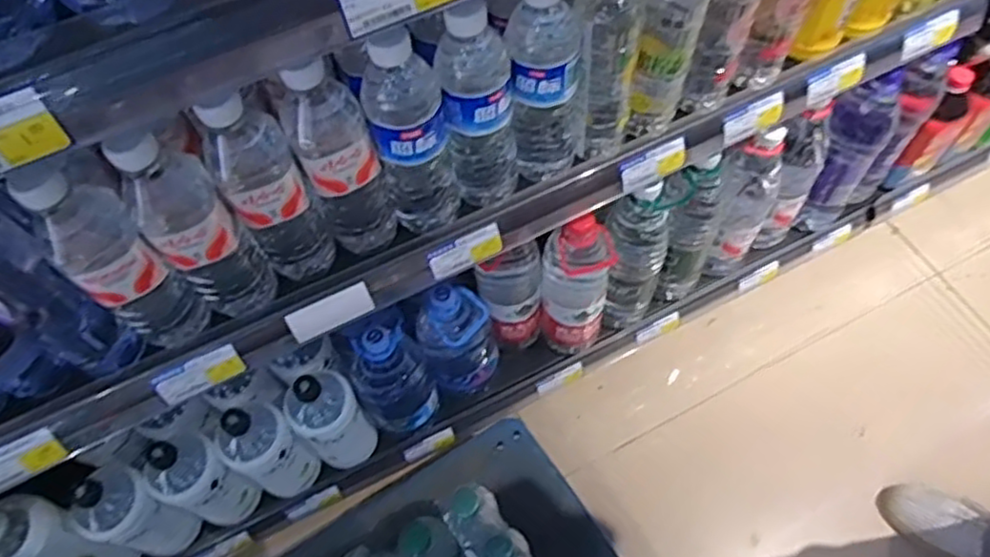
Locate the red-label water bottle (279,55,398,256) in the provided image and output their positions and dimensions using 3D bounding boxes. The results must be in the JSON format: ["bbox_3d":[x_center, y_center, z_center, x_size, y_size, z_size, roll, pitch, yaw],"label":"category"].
[{"bbox_3d":[-0.130,-0.099,0.583,0.061,0.218,0.054,-22,63,-8],"label":"red-label water bottle"}]

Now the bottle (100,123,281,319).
[{"bbox_3d":[-0.240,-0.039,0.553,0.063,0.219,0.057,-41,67,-17],"label":"bottle"}]

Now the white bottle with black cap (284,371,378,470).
[{"bbox_3d":[-0.210,0.181,0.885,0.083,0.211,0.072,-39,67,-16],"label":"white bottle with black cap"}]

